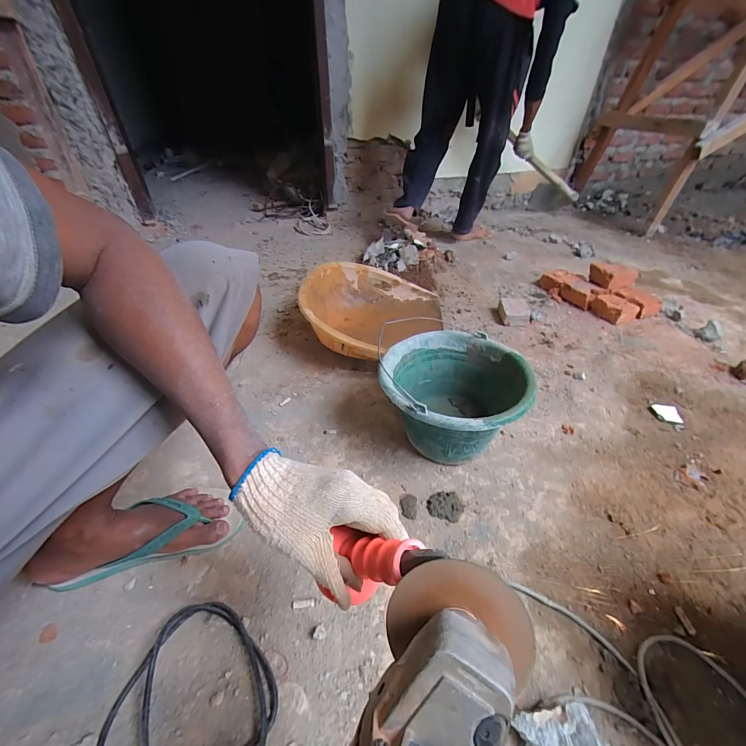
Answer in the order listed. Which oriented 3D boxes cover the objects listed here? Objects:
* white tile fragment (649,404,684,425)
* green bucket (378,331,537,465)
[{"bbox_3d":[0.656,0.091,0.762,0.045,0.014,0.058,-7,45,-5],"label":"white tile fragment"},{"bbox_3d":[0.149,0.059,0.677,0.252,0.195,0.251,0,40,0],"label":"green bucket"}]

